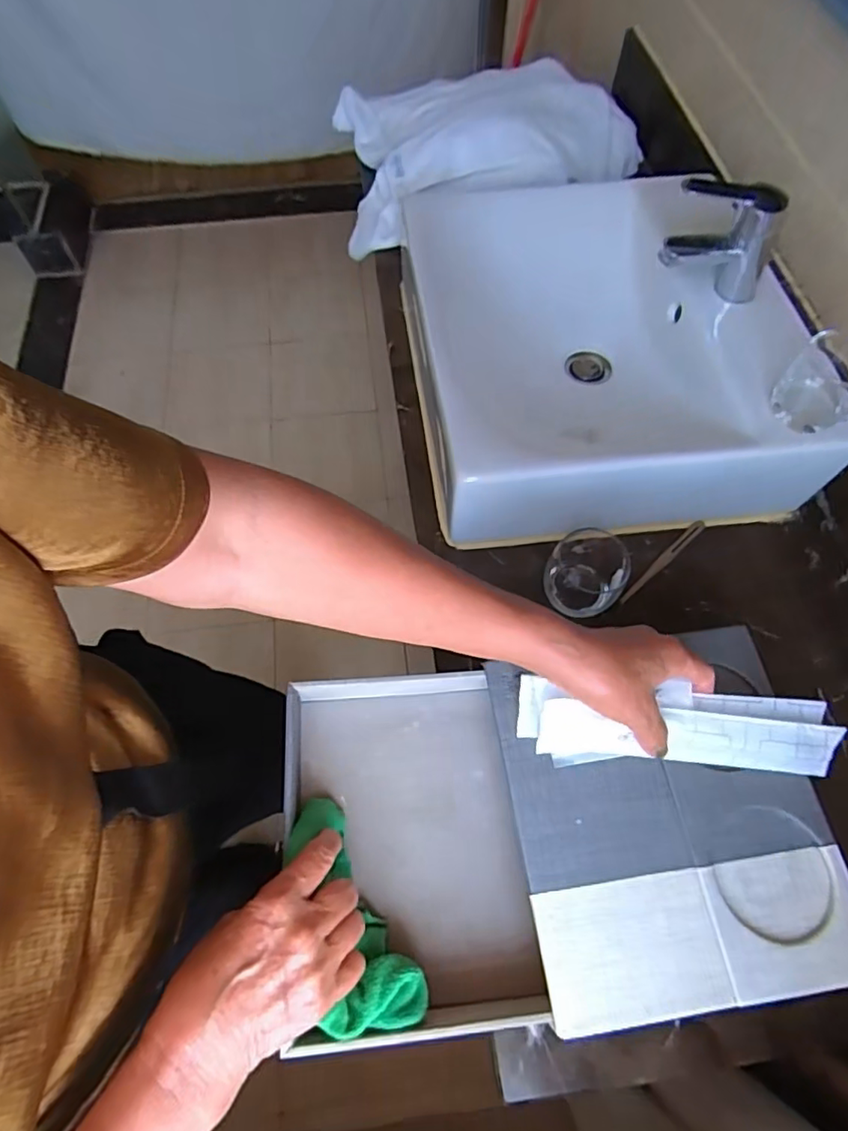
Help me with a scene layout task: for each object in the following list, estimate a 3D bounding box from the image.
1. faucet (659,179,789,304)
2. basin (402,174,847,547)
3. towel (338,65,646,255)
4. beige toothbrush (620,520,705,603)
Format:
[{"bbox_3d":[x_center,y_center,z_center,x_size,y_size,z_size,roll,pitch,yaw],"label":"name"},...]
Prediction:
[{"bbox_3d":[0.334,-0.358,0.650,0.131,0.127,0.047,7,65,3],"label":"faucet"},{"bbox_3d":[0.212,-0.301,0.730,0.428,0.143,0.515,-6,65,-4],"label":"basin"},{"bbox_3d":[0.122,-0.697,0.953,0.530,0.144,0.319,-12,65,-6],"label":"towel"},{"bbox_3d":[0.279,-0.006,0.665,0.143,0.006,0.013,-38,71,-17],"label":"beige toothbrush"}]

